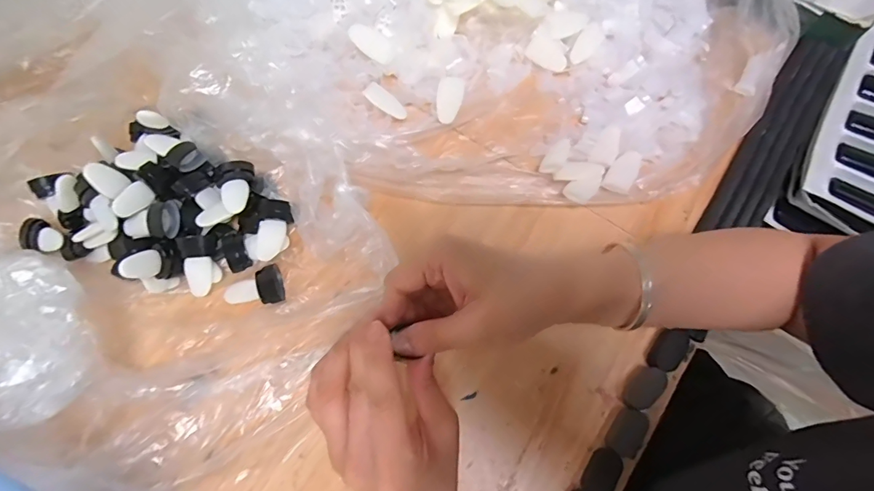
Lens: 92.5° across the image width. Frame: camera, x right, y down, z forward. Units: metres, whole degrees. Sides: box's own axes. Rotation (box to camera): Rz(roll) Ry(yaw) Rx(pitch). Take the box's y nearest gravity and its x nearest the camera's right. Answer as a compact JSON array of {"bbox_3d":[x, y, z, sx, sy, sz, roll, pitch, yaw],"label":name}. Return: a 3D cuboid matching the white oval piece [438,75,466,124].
[{"bbox_3d":[0.012,-0.138,0.400,0.023,0.011,0.045,9,74,3],"label":"white oval piece"}]

